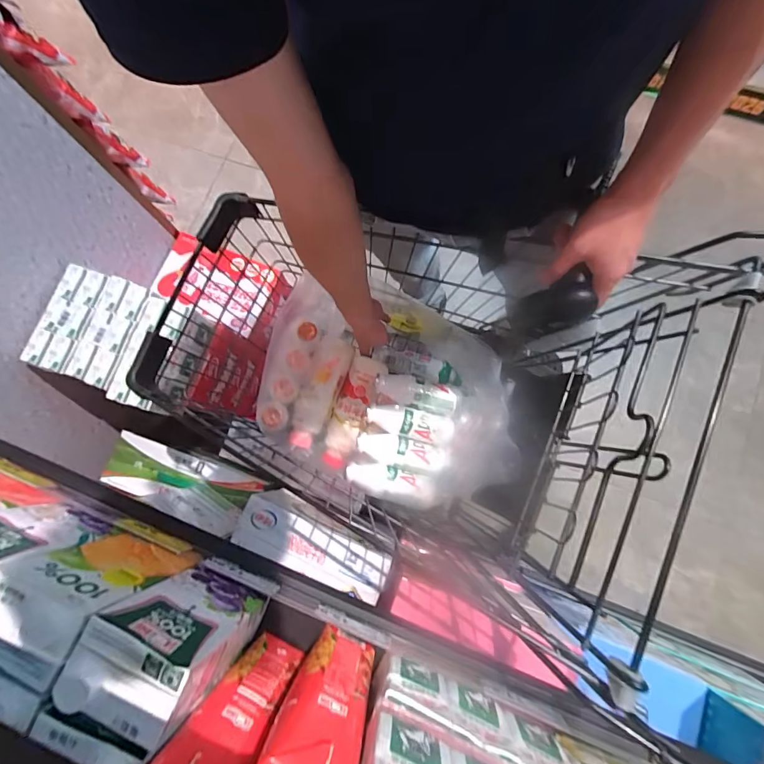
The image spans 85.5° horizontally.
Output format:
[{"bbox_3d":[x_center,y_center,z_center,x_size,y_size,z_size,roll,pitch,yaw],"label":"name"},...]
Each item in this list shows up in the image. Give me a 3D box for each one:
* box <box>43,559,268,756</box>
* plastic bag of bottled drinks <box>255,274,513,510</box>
[{"bbox_3d":[-0.189,0.242,0.382,0.100,0.175,0.081,26,79,6],"label":"box"},{"bbox_3d":[0.000,0.011,0.718,0.376,0.126,0.335,16,78,4],"label":"plastic bag of bottled drinks"}]

